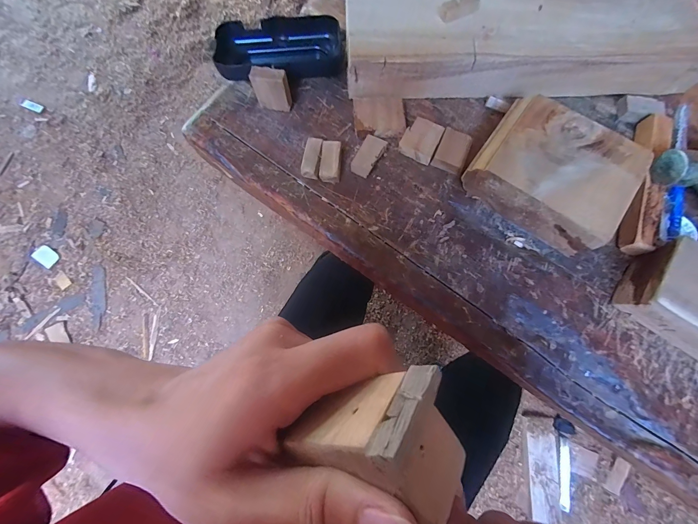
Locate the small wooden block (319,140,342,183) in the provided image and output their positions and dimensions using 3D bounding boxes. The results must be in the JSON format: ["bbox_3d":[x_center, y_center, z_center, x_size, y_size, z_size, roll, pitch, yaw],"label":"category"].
[{"bbox_3d":[-0.015,-0.082,0.252,0.016,0.013,0.033,4,74,1],"label":"small wooden block"}]

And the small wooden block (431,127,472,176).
[{"bbox_3d":[0.087,-0.093,0.255,0.025,0.008,0.037,24,75,7],"label":"small wooden block"}]

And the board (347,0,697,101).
[{"bbox_3d":[0.155,-0.206,0.273,0.316,0.041,0.115,-2,74,-1],"label":"board"}]

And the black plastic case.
[{"bbox_3d":[-0.064,-0.197,0.280,0.112,0.026,0.043,-6,74,-2],"label":"black plastic case"}]

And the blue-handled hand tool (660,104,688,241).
[{"bbox_3d":[0.265,-0.075,0.244,0.012,0.006,0.134,22,75,6],"label":"blue-handled hand tool"}]

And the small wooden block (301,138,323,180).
[{"bbox_3d":[-0.031,-0.086,0.250,0.013,0.010,0.031,8,74,2],"label":"small wooden block"}]

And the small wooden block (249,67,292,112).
[{"bbox_3d":[-0.065,-0.145,0.255,0.029,0.036,0.011,3,74,1],"label":"small wooden block"}]

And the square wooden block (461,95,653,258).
[{"bbox_3d":[0.156,-0.070,0.233,0.103,0.034,0.086,36,77,10],"label":"square wooden block"}]

